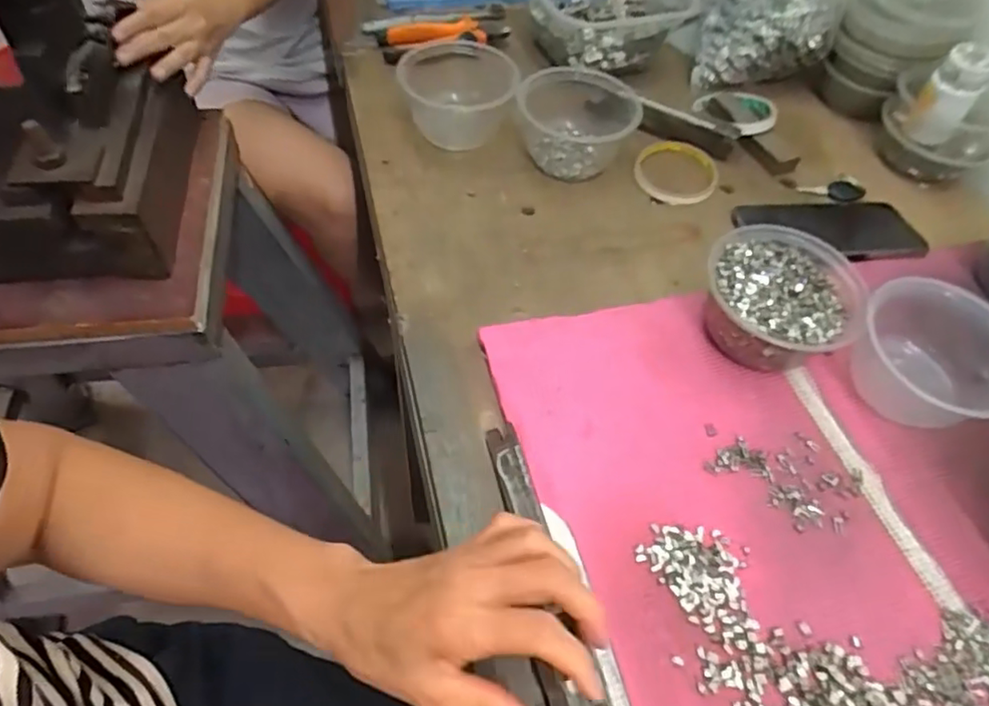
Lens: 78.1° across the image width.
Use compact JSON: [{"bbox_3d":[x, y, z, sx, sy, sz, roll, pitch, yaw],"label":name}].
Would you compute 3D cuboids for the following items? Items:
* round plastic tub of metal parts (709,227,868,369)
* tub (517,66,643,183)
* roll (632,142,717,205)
[{"bbox_3d":[0.218,-0.042,0.470,0.108,0.056,0.118,3,55,-4],"label":"round plastic tub of metal parts"},{"bbox_3d":[0.081,-0.234,0.601,0.116,0.060,0.128,8,55,1],"label":"tub"},{"bbox_3d":[0.183,-0.185,0.609,0.079,0.014,0.089,20,56,8],"label":"roll"}]

